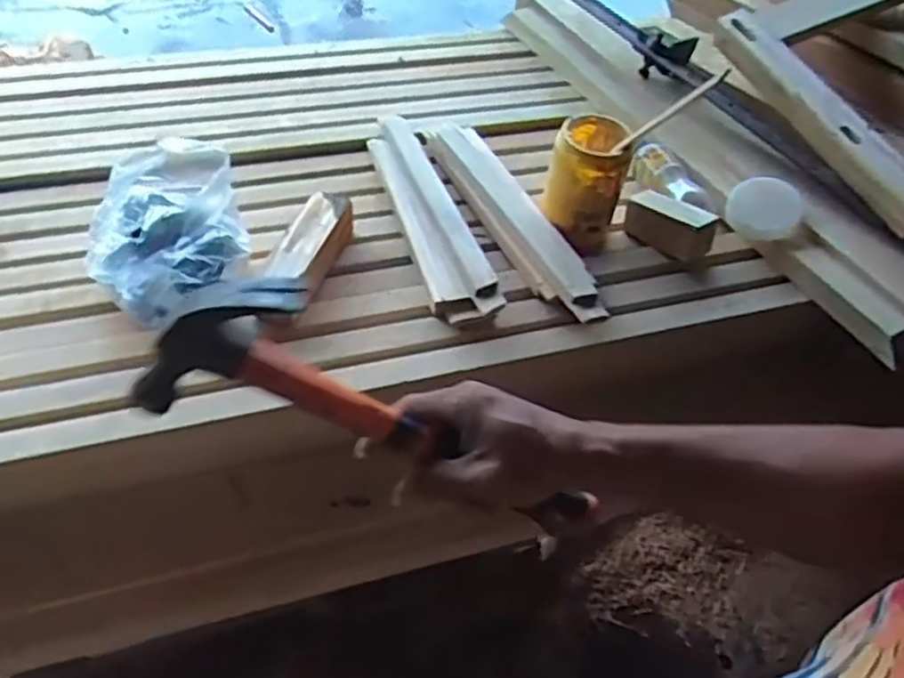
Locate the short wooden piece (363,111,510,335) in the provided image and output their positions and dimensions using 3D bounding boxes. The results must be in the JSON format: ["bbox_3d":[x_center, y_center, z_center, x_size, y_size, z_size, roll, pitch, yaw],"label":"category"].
[{"bbox_3d":[-0.034,-0.170,0.898,0.074,0.036,0.387,-11,52,-14],"label":"short wooden piece"}]

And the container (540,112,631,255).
[{"bbox_3d":[0.160,-0.189,0.870,0.099,0.132,0.091,14,50,7],"label":"container"}]

